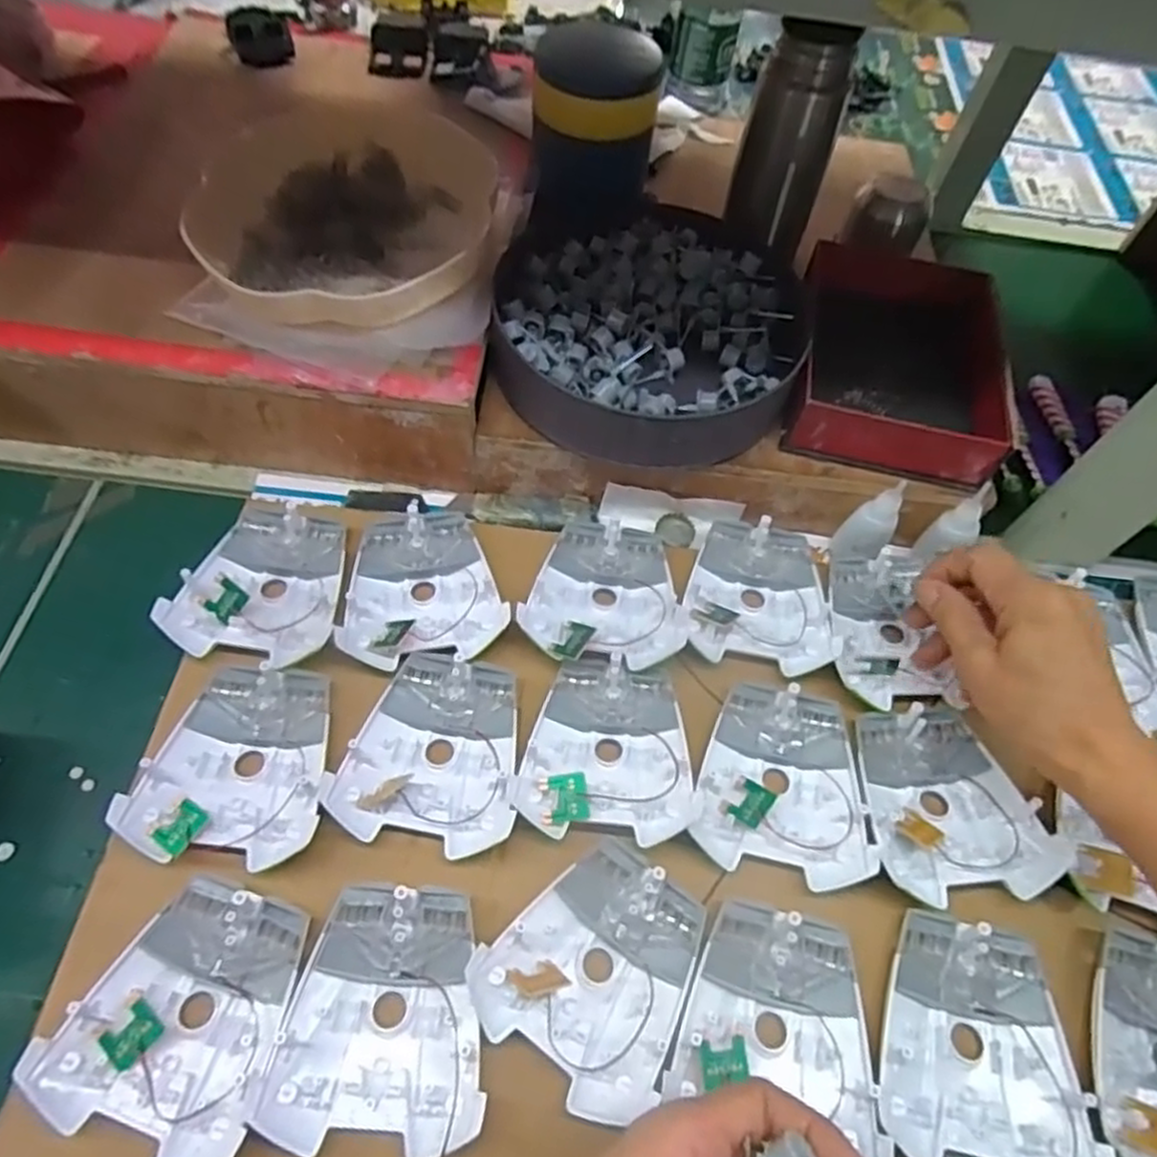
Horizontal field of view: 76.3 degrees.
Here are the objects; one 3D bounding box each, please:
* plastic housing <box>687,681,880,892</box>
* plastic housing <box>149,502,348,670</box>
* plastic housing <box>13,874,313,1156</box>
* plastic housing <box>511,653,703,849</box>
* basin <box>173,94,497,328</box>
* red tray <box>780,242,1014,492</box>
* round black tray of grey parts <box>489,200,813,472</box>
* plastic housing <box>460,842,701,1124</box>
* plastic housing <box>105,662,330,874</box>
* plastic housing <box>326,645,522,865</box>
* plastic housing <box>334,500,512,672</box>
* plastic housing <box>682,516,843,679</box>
[{"bbox_3d":[0.117,0.113,0.420,0.094,0.020,0.106,14,60,2],"label":"plastic housing"},{"bbox_3d":[-0.193,0.002,0.462,0.092,0.023,0.107,15,60,3],"label":"plastic housing"},{"bbox_3d":[-0.184,0.202,0.347,0.096,0.019,0.108,18,60,4],"label":"plastic housing"},{"bbox_3d":[0.021,0.096,0.422,0.094,0.019,0.106,15,60,3],"label":"plastic housing"},{"bbox_3d":[-0.151,-0.250,0.506,0.188,0.050,0.204,2,60,-4],"label":"basin"},{"bbox_3d":[0.220,-0.152,0.514,0.136,0.051,0.169,12,60,1],"label":"red tray"},{"bbox_3d":[0.053,-0.180,0.520,0.206,0.049,0.224,2,60,-4],"label":"round black tray of grey parts"},{"bbox_3d":[0.013,0.193,0.369,0.094,0.021,0.108,36,63,14],"label":"plastic housing"},{"bbox_3d":[-0.185,0.098,0.405,0.094,0.019,0.108,7,60,-2],"label":"plastic housing"},{"bbox_3d":[-0.078,0.095,0.418,0.094,0.014,0.108,14,60,2],"label":"plastic housing"},{"bbox_3d":[-0.095,0.003,0.471,0.096,0.019,0.109,3,60,-4],"label":"plastic housing"},{"bbox_3d":[0.121,0.009,0.487,0.094,0.016,0.109,14,60,2],"label":"plastic housing"}]

